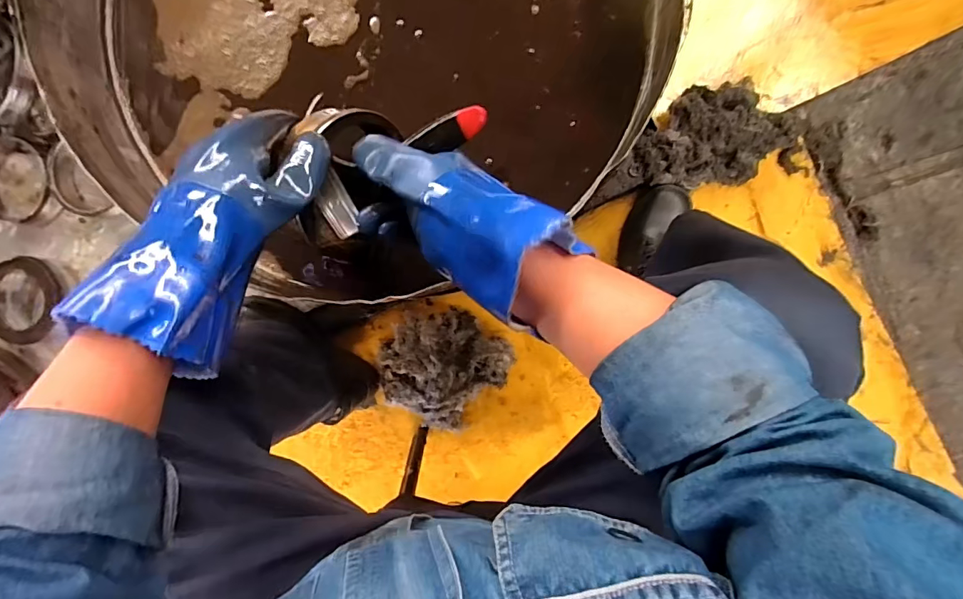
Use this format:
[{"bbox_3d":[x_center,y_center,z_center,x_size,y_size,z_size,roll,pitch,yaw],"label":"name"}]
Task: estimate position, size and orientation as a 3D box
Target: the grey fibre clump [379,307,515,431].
[{"bbox_3d":[-0.071,0.110,0.749,0.186,0.090,0.192,0,94,5],"label":"grey fibre clump"}]

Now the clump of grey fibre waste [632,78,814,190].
[{"bbox_3d":[0.361,-0.251,0.698,0.237,0.051,0.150,-8,93,6],"label":"clump of grey fibre waste"}]

